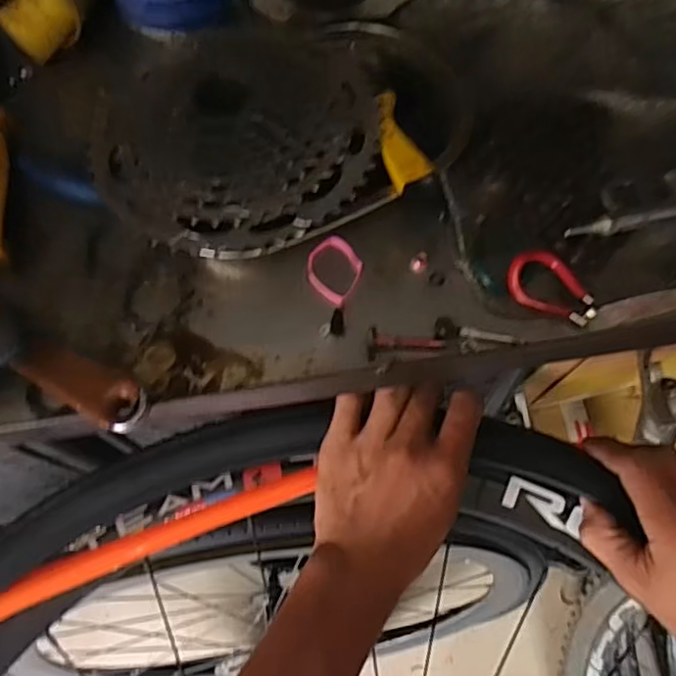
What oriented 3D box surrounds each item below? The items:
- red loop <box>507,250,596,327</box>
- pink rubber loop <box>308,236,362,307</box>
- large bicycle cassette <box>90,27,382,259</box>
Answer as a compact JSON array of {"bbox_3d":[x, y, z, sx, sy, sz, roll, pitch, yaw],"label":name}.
[{"bbox_3d":[0.122,-0.029,0.352,0.049,0.010,0.032,27,73,12],"label":"red loop"},{"bbox_3d":[-0.003,-0.041,0.370,0.032,0.004,0.038,27,73,12],"label":"pink rubber loop"},{"bbox_3d":[-0.063,-0.130,0.378,0.176,0.049,0.175,-2,70,2],"label":"large bicycle cassette"}]

